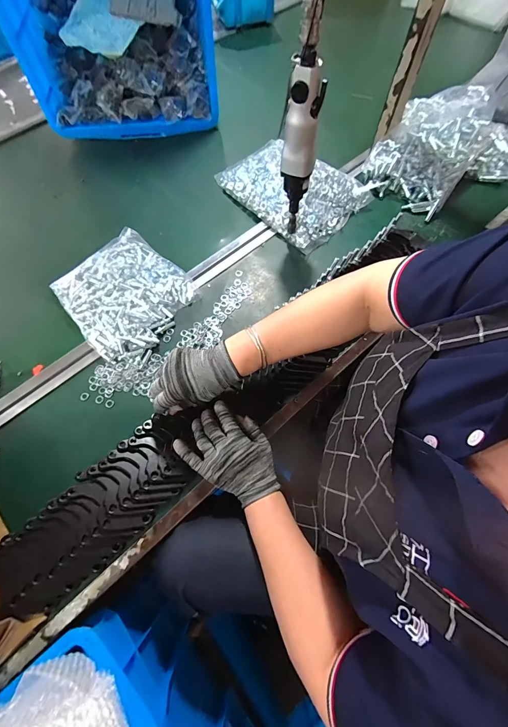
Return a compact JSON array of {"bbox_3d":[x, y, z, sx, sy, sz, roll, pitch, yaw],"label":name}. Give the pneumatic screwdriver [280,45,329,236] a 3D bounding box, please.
[{"bbox_3d":[0.067,-0.309,0.474,0.049,0.236,0.040,4,68,2],"label":"pneumatic screwdriver"}]

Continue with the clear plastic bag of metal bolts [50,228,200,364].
[{"bbox_3d":[-0.224,-0.121,0.550,0.211,0.031,0.196,39,73,16],"label":"clear plastic bag of metal bolts"}]

